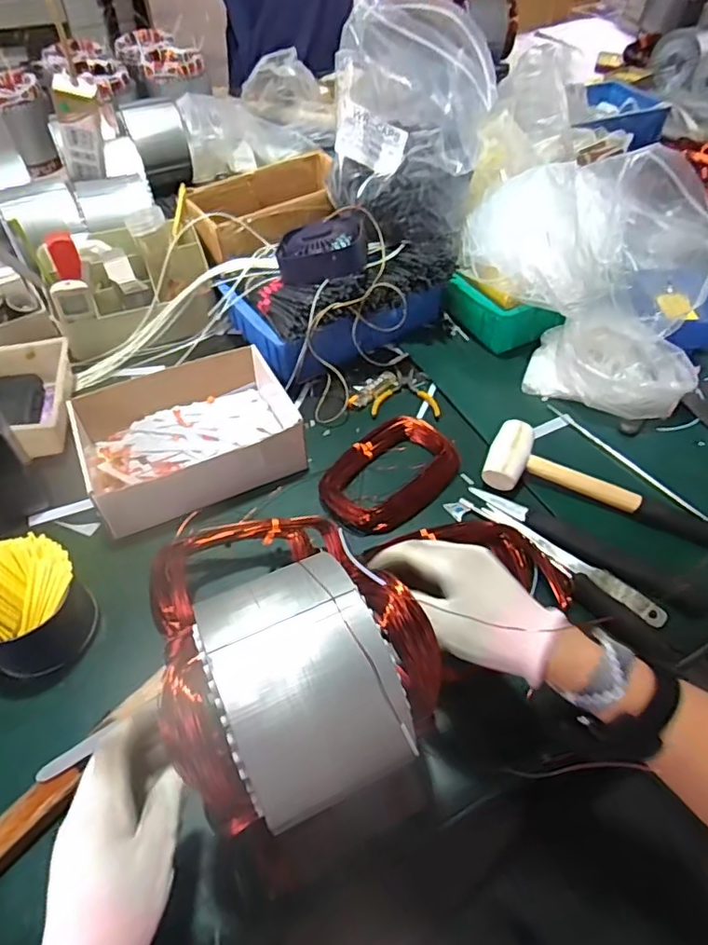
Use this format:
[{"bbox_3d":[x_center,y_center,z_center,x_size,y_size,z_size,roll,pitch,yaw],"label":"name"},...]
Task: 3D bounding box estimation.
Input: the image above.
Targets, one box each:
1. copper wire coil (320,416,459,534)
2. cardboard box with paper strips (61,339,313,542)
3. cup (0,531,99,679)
[{"bbox_3d":[0.041,-0.001,0.684,0.116,0.031,0.167,37,59,27],"label":"copper wire coil"},{"bbox_3d":[-0.200,-0.049,0.694,0.248,0.067,0.201,-20,53,-16],"label":"cardboard box with paper strips"},{"bbox_3d":[-0.307,0.123,0.534,0.100,0.095,0.097,0,50,0],"label":"cup"}]

